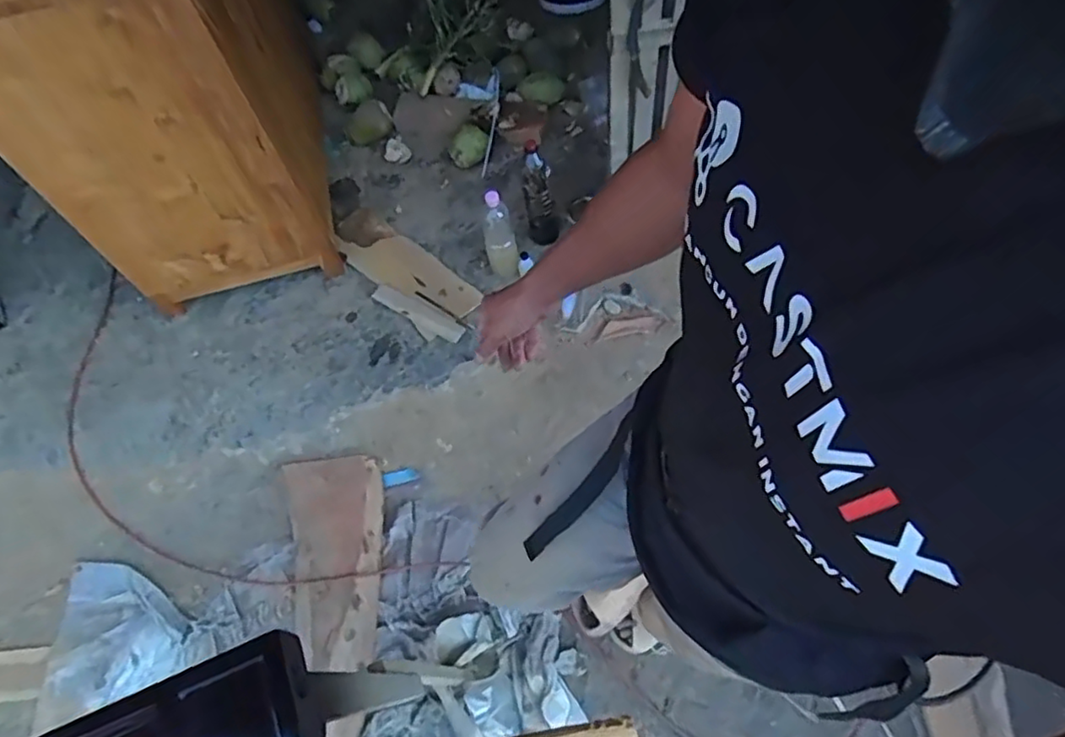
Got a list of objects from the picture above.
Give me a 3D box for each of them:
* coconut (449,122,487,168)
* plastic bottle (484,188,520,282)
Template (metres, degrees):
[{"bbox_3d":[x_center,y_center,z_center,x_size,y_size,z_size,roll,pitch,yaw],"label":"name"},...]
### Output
[{"bbox_3d":[-0.191,-0.659,1.865,0.116,0.104,0.088,-13,60,-2],"label":"coconut"},{"bbox_3d":[-0.083,-0.335,1.595,0.074,0.278,0.087,-11,60,0],"label":"plastic bottle"}]

